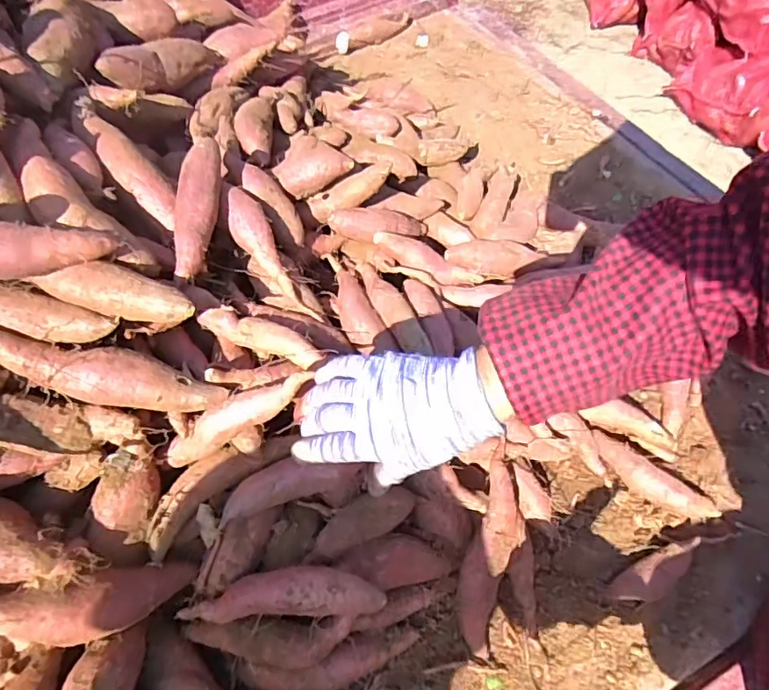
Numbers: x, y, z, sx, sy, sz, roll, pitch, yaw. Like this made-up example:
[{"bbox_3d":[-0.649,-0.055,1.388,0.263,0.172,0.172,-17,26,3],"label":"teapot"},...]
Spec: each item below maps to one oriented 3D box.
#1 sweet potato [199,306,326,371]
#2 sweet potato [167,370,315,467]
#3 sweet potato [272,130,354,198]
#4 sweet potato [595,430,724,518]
[{"bbox_3d":[-0.122,-0.012,0.533,0.128,0.031,0.027,19,61,15],"label":"sweet potato"},{"bbox_3d":[-0.144,0.069,0.496,0.172,0.035,0.029,-31,57,16],"label":"sweet potato"},{"bbox_3d":[-0.083,-0.204,0.617,0.088,0.045,0.049,-12,58,-3],"label":"sweet potato"},{"bbox_3d":[0.296,0.144,0.593,0.140,0.032,0.046,36,67,23],"label":"sweet potato"}]

